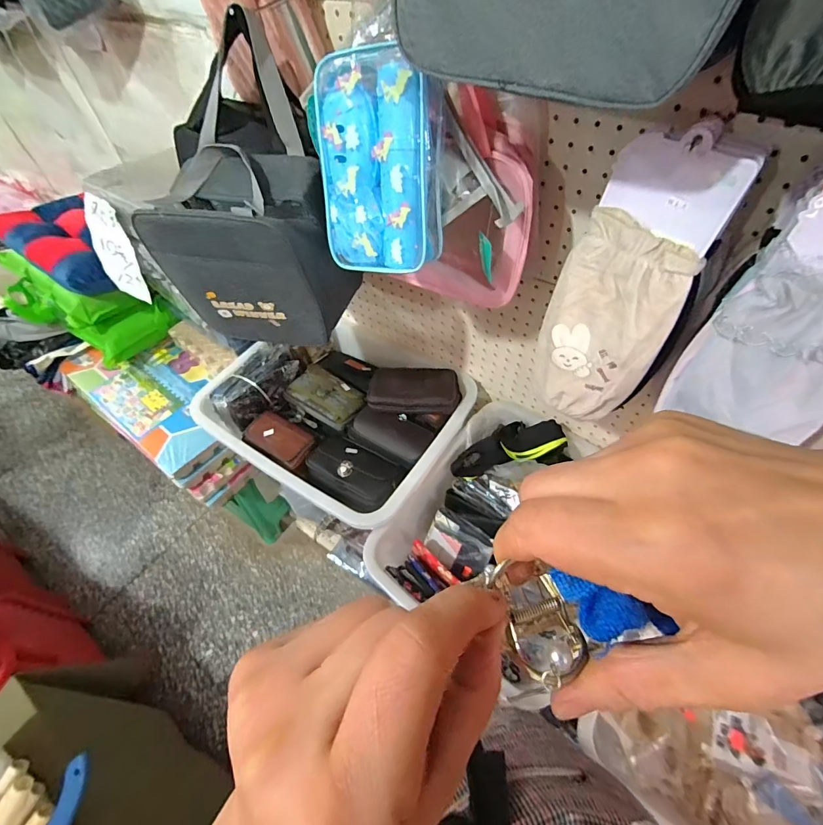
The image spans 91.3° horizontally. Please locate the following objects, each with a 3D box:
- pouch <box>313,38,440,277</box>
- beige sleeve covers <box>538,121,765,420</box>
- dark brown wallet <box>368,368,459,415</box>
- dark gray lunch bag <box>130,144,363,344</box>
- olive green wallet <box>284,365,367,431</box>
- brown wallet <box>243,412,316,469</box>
[{"bbox_3d":[-0.037,-0.271,0.456,0.138,0.208,0.055,14,33,22],"label":"pouch"},{"bbox_3d":[0.236,-0.125,0.458,0.138,0.315,0.027,36,48,25],"label":"beige sleeve covers"},{"bbox_3d":[0.005,-0.050,0.848,0.197,0.048,0.095,3,52,5],"label":"dark brown wallet"},{"bbox_3d":[-0.226,-0.221,0.583,0.255,0.217,0.135,7,53,8],"label":"dark gray lunch bag"},{"bbox_3d":[-0.191,-0.036,0.889,0.170,0.035,0.103,32,60,24],"label":"olive green wallet"},{"bbox_3d":[-0.271,0.055,0.832,0.160,0.027,0.080,27,58,21],"label":"brown wallet"}]

